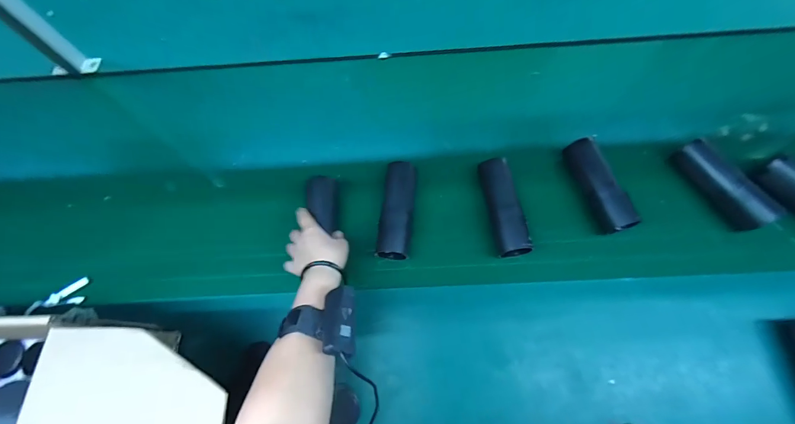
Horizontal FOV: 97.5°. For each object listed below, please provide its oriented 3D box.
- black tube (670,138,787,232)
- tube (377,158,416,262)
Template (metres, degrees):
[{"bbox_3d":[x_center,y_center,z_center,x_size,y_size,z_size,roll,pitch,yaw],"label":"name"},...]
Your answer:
[{"bbox_3d":[0.530,-0.044,0.567,0.052,0.058,0.163,-25,68,-8],"label":"black tube"},{"bbox_3d":[0.001,-0.004,0.580,0.050,0.039,0.163,6,79,5],"label":"tube"}]

